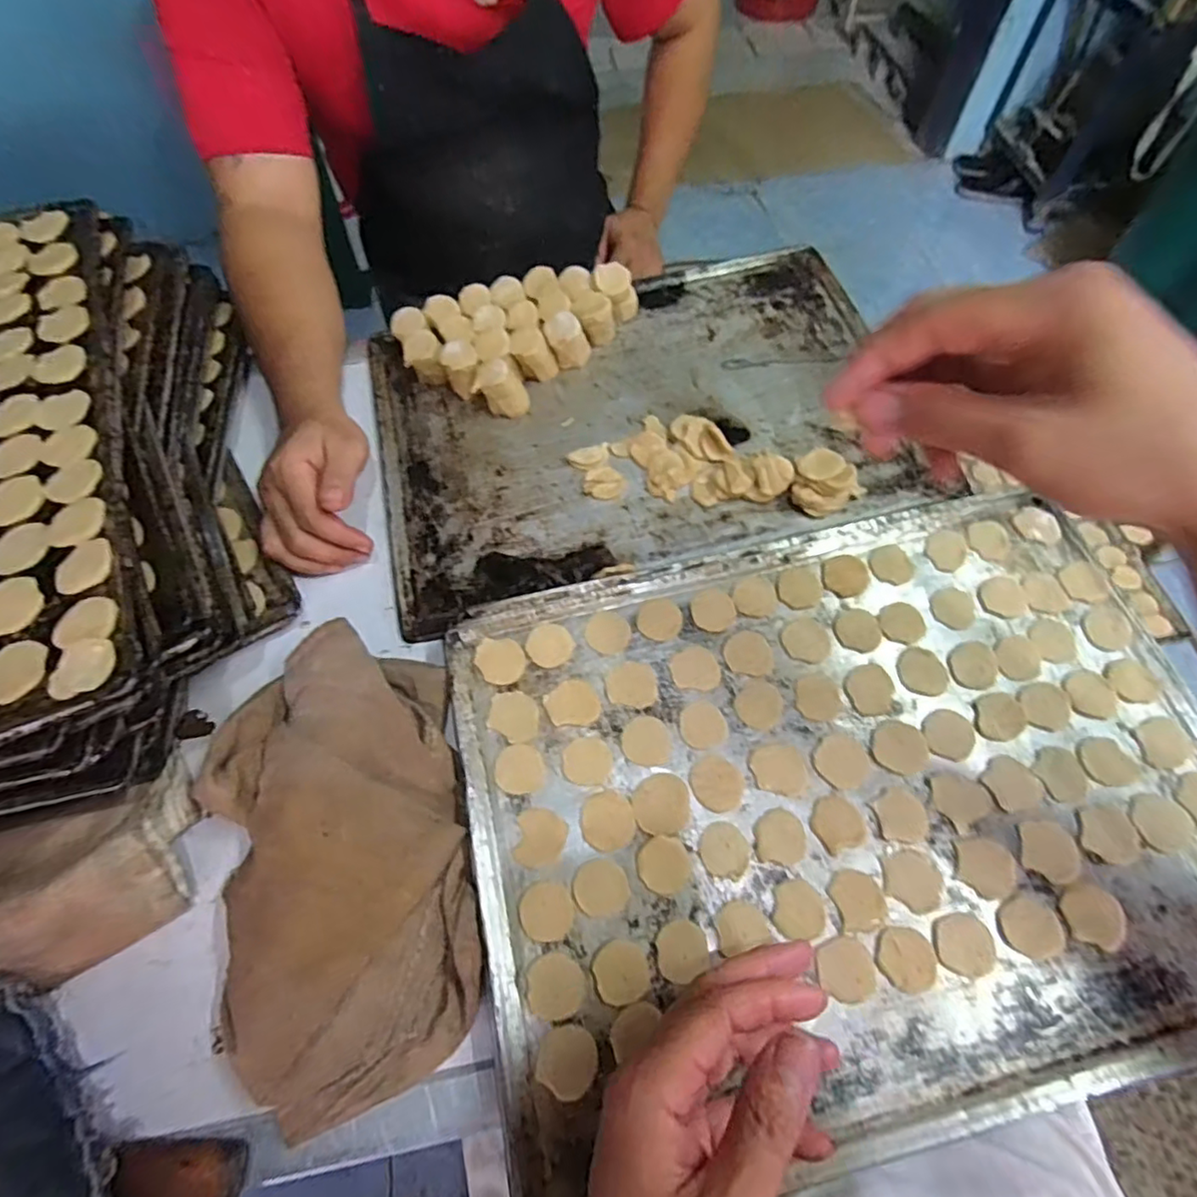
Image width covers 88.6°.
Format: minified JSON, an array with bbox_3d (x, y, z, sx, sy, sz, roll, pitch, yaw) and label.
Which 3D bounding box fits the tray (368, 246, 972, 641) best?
[{"bbox_3d":[0.035,-0.168,0.525,0.452,0.045,0.317,-14,64,-6],"label":"tray"}]

